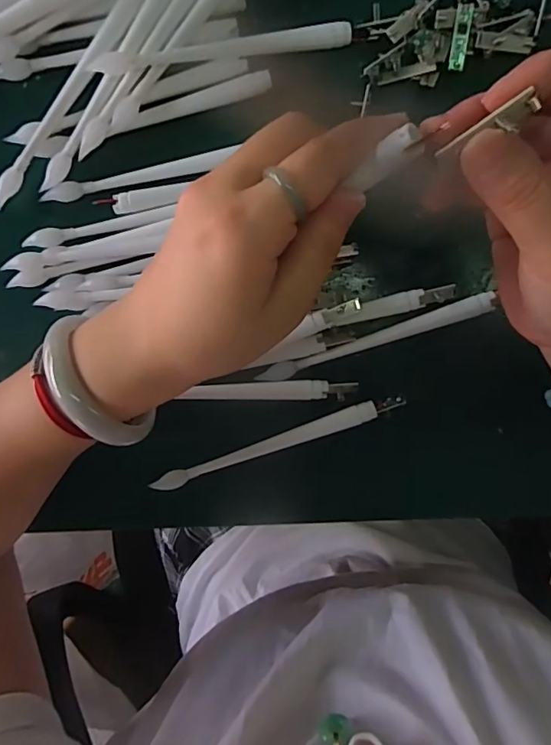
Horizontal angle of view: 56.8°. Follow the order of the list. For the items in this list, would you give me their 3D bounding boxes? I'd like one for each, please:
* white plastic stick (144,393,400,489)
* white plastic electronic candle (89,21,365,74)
[{"bbox_3d":[0.000,0.043,0.309,0.156,0.006,0.012,-20,95,4],"label":"white plastic stick"},{"bbox_3d":[-0.029,-0.180,0.284,0.149,0.008,0.012,-7,96,3],"label":"white plastic electronic candle"}]

